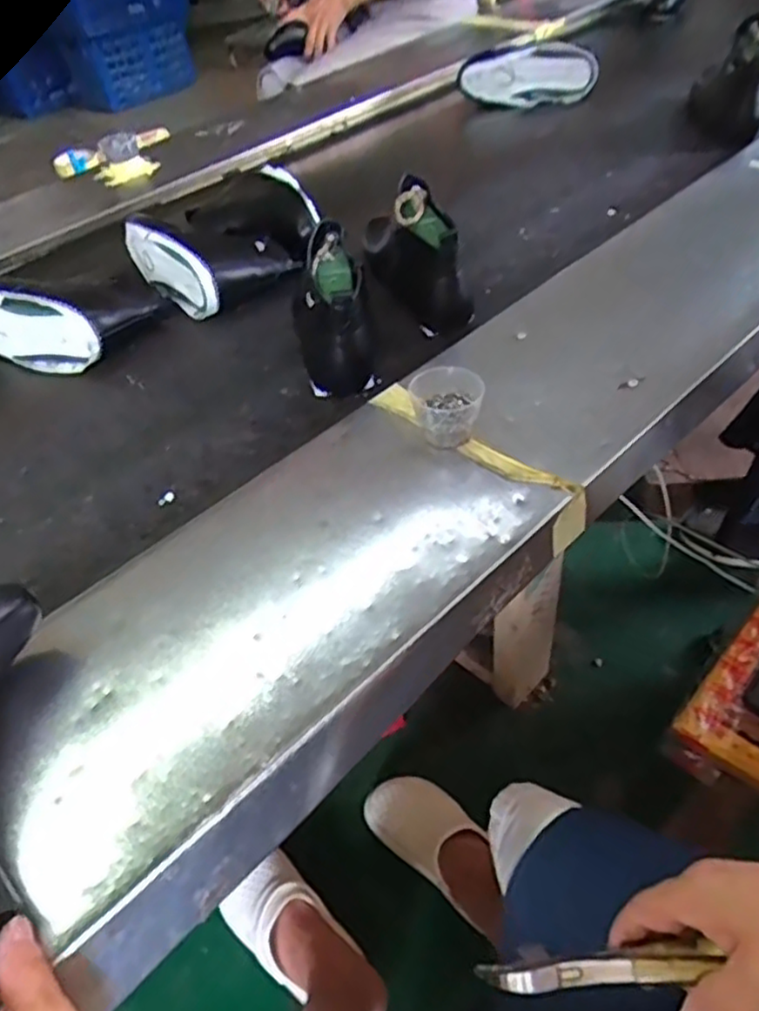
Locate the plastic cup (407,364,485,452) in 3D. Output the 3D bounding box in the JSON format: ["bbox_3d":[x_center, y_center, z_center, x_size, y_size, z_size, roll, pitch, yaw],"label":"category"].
[{"bbox_3d":[0.060,-0.087,0.617,0.063,0.048,0.062,-4,48,4],"label":"plastic cup"}]

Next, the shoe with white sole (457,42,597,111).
[{"bbox_3d":[0.289,-0.856,1.355,0.271,0.105,0.078,11,50,17],"label":"shoe with white sole"}]

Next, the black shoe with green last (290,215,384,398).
[{"bbox_3d":[-0.060,-0.227,0.766,0.078,0.154,0.202,-12,48,-3],"label":"black shoe with green last"}]

